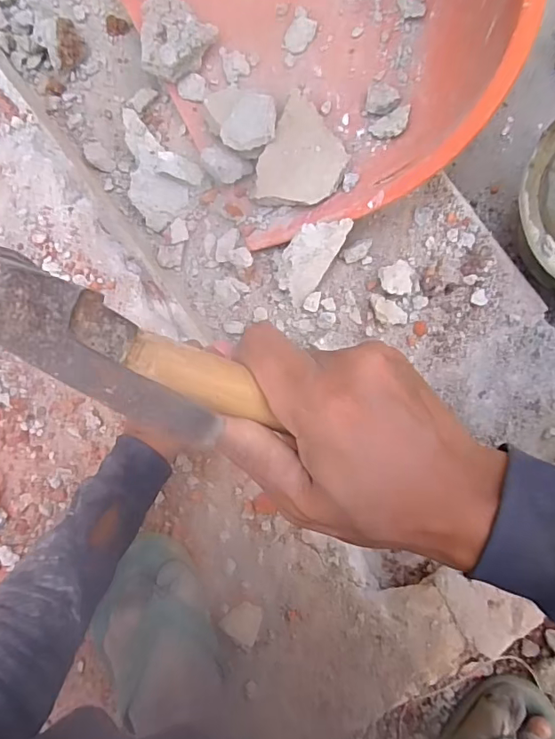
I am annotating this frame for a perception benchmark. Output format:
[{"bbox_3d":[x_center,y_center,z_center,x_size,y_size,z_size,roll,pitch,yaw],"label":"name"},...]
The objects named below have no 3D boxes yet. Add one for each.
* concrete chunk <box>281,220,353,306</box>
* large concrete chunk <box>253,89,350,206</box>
[{"bbox_3d":[0.049,-0.139,0.612,0.108,0.026,0.077,-29,108,15],"label":"concrete chunk"},{"bbox_3d":[0.036,-0.260,0.606,0.096,0.024,0.135,25,87,7],"label":"large concrete chunk"}]

